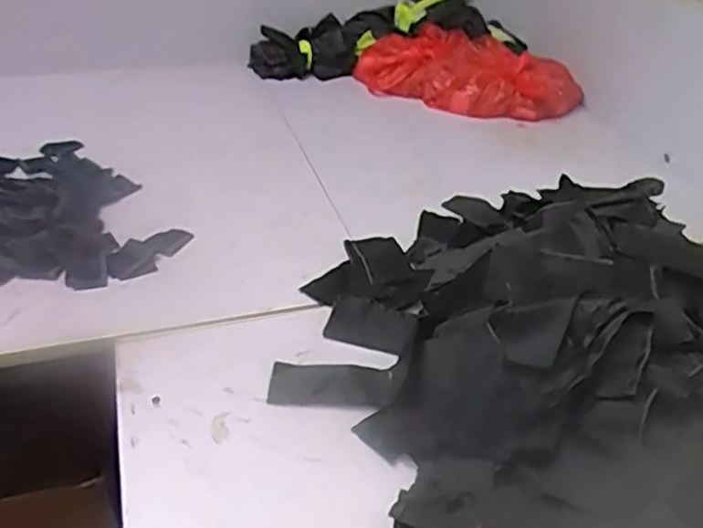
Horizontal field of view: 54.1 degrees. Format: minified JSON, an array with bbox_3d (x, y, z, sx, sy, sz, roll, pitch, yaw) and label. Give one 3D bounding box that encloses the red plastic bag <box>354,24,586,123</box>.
[{"bbox_3d":[0.219,-0.375,1.352,0.440,0.094,0.183,21,37,25],"label":"red plastic bag"}]

